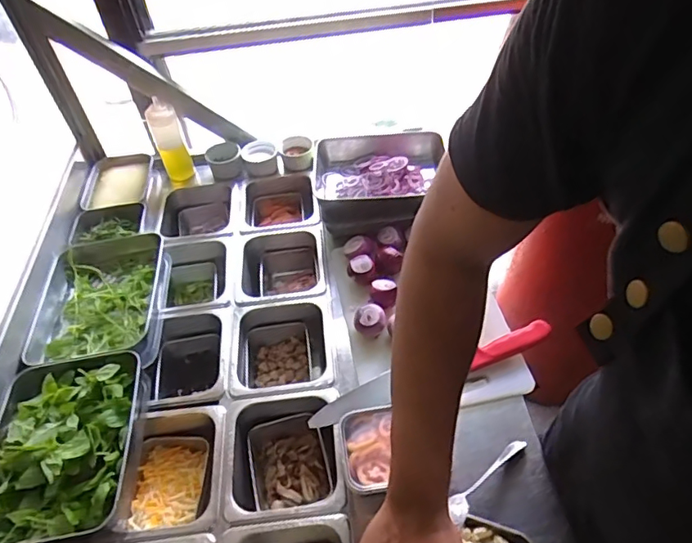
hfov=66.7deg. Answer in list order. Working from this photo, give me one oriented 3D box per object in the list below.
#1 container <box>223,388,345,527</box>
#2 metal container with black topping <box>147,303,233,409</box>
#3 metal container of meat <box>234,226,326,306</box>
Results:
[{"bbox_3d":[-0.085,0.273,0.748,0.152,0.106,0.172,-8,48,-2],"label":"container"},{"bbox_3d":[-0.251,0.168,0.874,0.136,0.117,0.176,-6,48,-1],"label":"metal container with black topping"},{"bbox_3d":[-0.119,0.015,0.991,0.167,0.101,0.183,-7,48,-2],"label":"metal container of meat"}]

